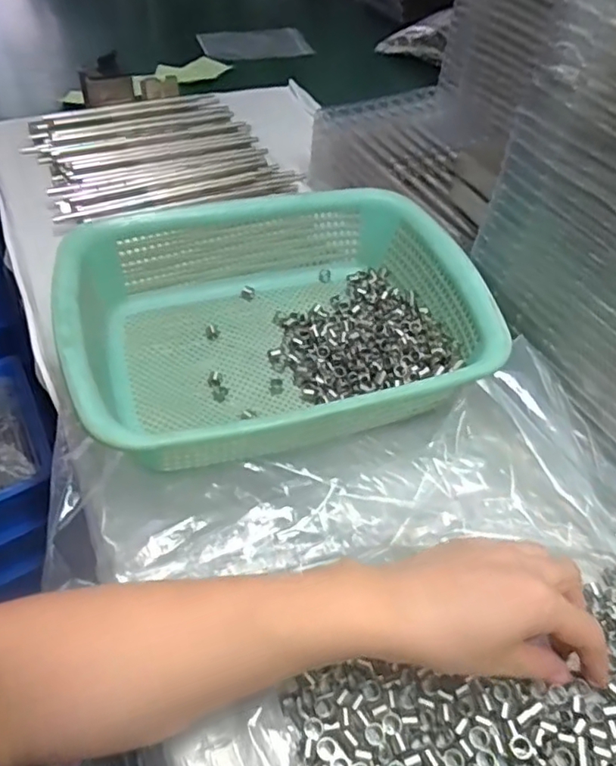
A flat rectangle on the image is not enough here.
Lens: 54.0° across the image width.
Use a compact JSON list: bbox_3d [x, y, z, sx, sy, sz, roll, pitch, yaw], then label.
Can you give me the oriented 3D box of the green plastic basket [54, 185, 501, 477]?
[{"bbox_3d":[-0.020,-0.051,0.456,0.300,0.075,0.226,-14,50,-10],"label":"green plastic basket"}]

